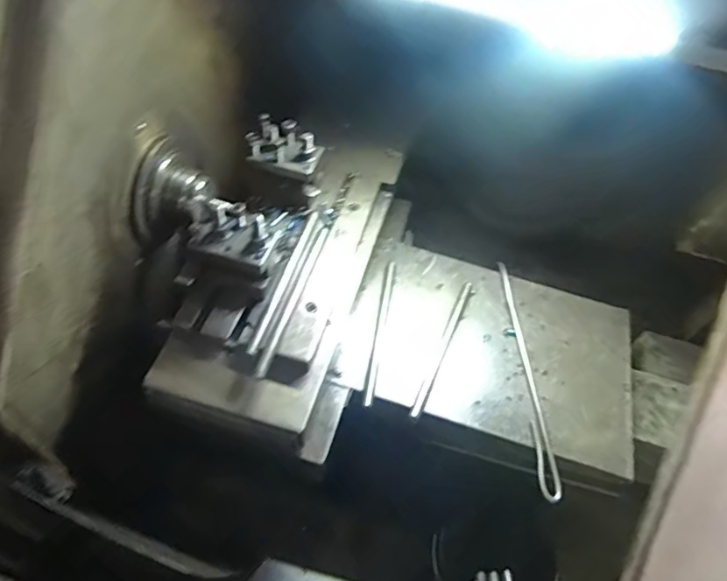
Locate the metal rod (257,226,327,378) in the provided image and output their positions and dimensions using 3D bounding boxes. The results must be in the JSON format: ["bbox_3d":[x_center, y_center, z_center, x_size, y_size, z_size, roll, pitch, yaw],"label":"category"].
[{"bbox_3d":[-0.089,0.006,0.704,0.011,0.005,0.250,15,52,6],"label":"metal rod"}]

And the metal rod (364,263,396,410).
[{"bbox_3d":[0.025,0.055,0.787,0.013,0.008,0.251,11,52,3],"label":"metal rod"}]

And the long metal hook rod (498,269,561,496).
[{"bbox_3d":[0.237,0.111,0.787,0.024,0.014,0.379,3,52,-4],"label":"long metal hook rod"}]

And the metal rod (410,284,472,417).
[{"bbox_3d":[0.117,0.079,0.781,0.012,0.006,0.246,22,53,11],"label":"metal rod"}]

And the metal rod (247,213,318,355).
[{"bbox_3d":[-0.101,-0.018,0.718,0.013,0.007,0.243,15,52,6],"label":"metal rod"}]

